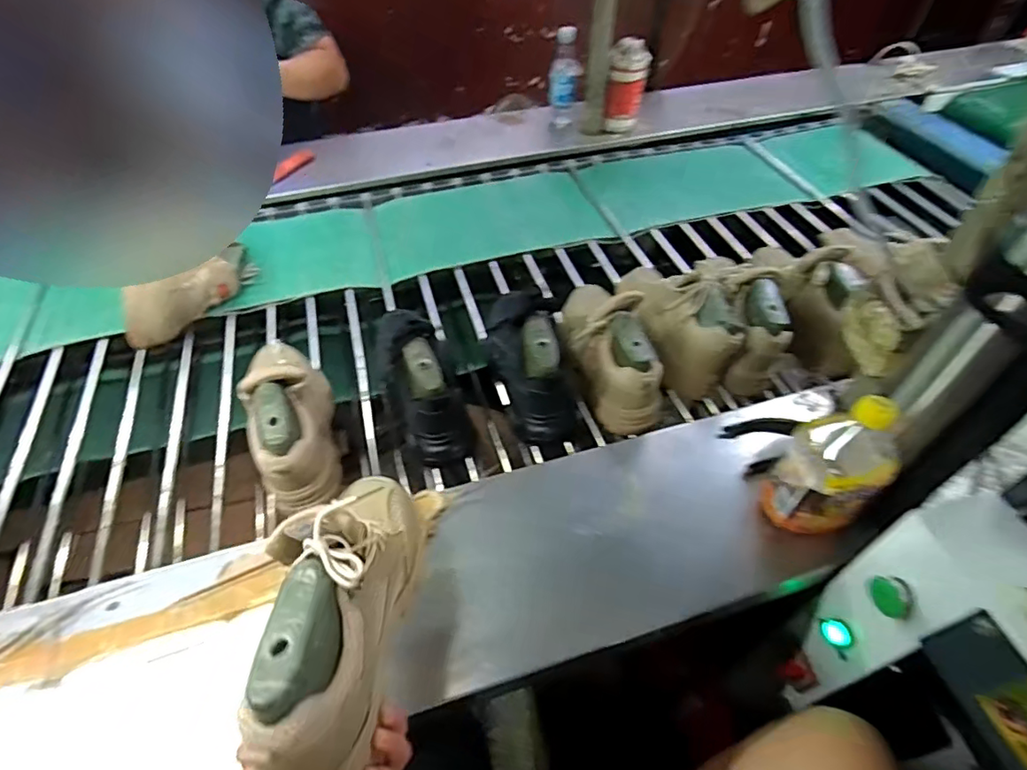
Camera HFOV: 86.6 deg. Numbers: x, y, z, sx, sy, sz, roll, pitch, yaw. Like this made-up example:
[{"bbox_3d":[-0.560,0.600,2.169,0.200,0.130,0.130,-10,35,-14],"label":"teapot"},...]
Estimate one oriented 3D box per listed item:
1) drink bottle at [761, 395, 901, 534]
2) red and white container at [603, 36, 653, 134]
[{"bbox_3d":[0.364,0.088,0.609,0.120,0.203,0.098,-35,58,-24],"label":"drink bottle"},{"bbox_3d":[0.283,-0.742,1.365,0.091,0.192,0.095,10,52,10],"label":"red and white container"}]

